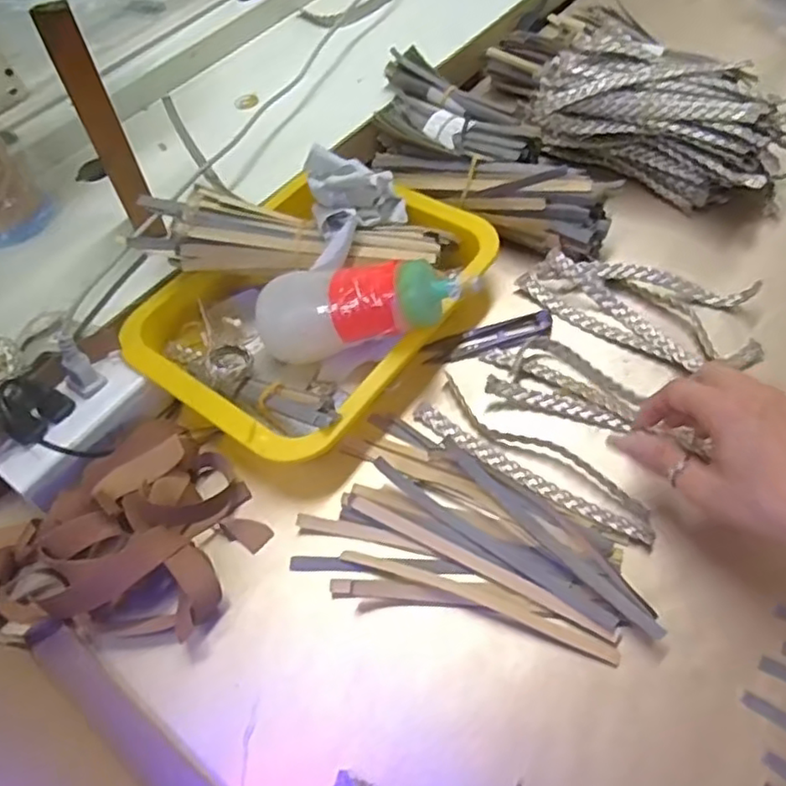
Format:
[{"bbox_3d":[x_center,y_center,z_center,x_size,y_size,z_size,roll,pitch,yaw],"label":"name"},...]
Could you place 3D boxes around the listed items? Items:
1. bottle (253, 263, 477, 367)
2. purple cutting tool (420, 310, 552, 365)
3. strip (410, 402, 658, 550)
[{"bbox_3d":[-0.019,-0.059,0.460,0.158,0.055,0.054,-8,56,20],"label":"bottle"},{"bbox_3d":[0.071,-0.042,0.501,0.096,0.012,0.023,-13,58,-4],"label":"purple cutting tool"},{"bbox_3d":[0.087,0.053,0.441,0.174,0.012,0.017,31,65,21],"label":"strip"}]

